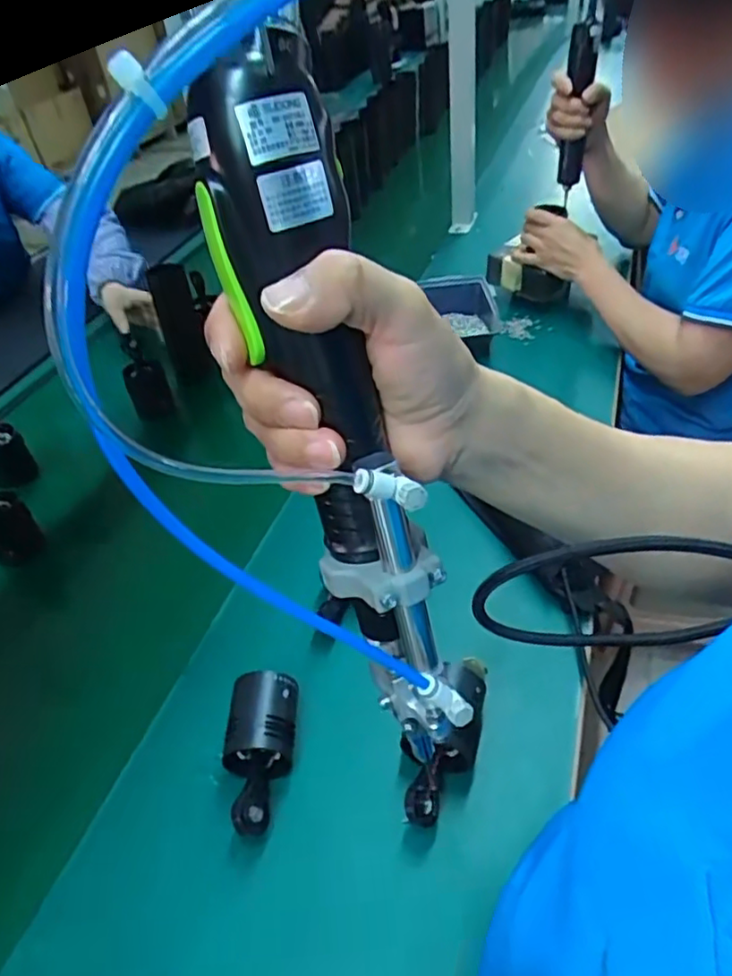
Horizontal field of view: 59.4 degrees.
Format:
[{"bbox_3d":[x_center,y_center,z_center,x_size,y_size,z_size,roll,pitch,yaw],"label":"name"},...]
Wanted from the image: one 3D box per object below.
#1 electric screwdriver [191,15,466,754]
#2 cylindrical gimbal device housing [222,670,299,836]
[{"bbox_3d":[-0.009,-0.020,0.226,0.042,0.233,0.047,-19,17,-13],"label":"electric screwdriver"},{"bbox_3d":[-0.085,0.203,0.496,0.063,0.049,0.116,-5,45,12],"label":"cylindrical gimbal device housing"}]

